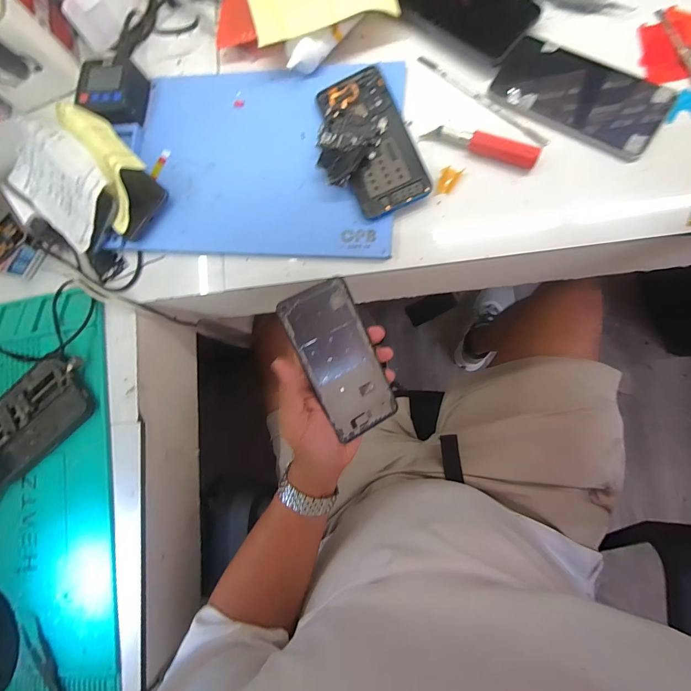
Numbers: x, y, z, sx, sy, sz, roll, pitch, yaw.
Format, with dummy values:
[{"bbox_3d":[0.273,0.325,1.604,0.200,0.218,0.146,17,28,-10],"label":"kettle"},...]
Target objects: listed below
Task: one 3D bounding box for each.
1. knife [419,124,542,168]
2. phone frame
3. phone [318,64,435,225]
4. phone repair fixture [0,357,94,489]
[{"bbox_3d":[0.135,-0.202,0.345,0.113,0.017,0.017,24,90,9],"label":"knife"},{"bbox_3d":[-0.003,0.016,0.345,0.072,0.004,0.155,-28,104,-15],"label":"phone frame"},{"bbox_3d":[0.020,-0.214,0.361,0.093,0.023,0.161,-20,83,6],"label":"phone"},{"bbox_3d":[-0.357,0.081,0.395,0.152,0.024,0.084,-38,82,4],"label":"phone repair fixture"}]

